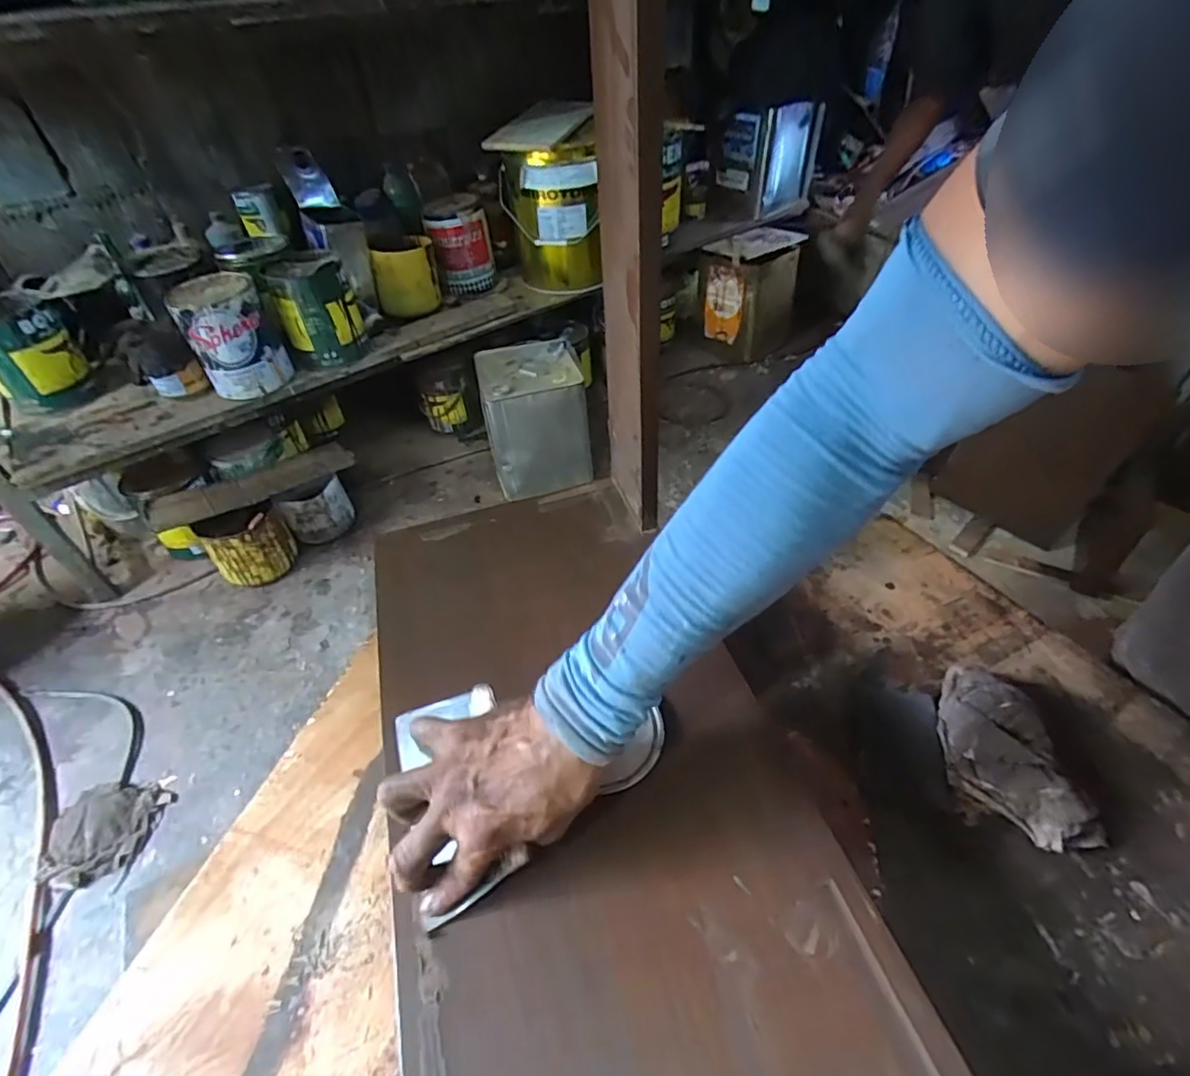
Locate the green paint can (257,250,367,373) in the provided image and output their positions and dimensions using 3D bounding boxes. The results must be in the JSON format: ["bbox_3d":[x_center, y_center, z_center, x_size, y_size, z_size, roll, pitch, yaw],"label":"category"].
[{"bbox_3d":[-0.634,-0.522,1.351,0.176,0.197,0.189,-17,46,-12],"label":"green paint can"}]

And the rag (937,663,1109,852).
[{"bbox_3d":[0.362,0.191,0.524,0.090,0.047,0.160,-10,45,-5],"label":"rag"}]

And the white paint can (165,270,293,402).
[{"bbox_3d":[-0.755,-0.418,1.228,0.157,0.196,0.170,-2,44,2],"label":"white paint can"}]

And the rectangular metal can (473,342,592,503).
[{"bbox_3d":[-0.145,-0.285,1.478,0.240,0.308,0.254,-11,45,-6],"label":"rectangular metal can"}]

